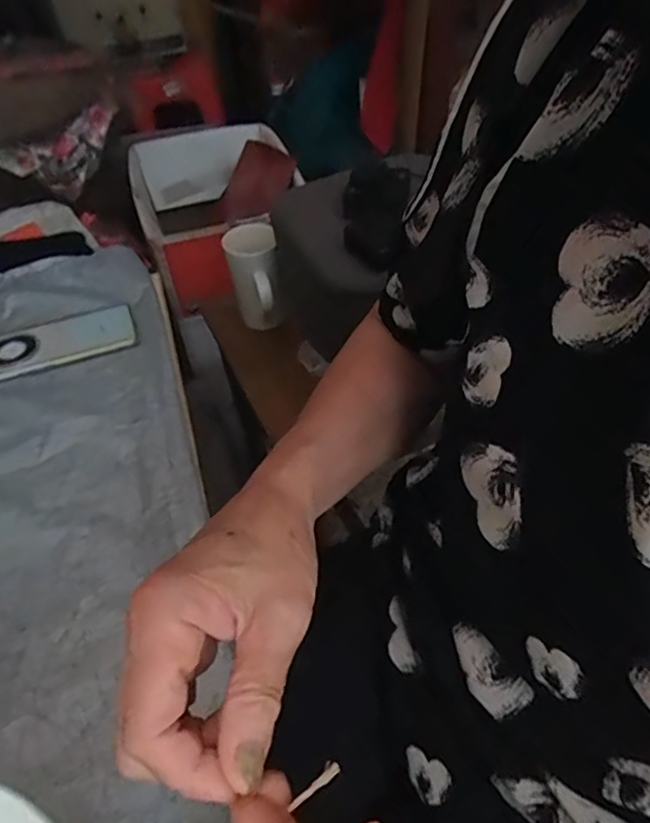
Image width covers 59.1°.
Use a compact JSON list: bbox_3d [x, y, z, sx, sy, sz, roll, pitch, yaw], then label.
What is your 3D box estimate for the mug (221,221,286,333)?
[{"bbox_3d":[-0.111,-0.205,0.895,0.081,0.142,0.091,-11,47,-8],"label":"mug"}]

